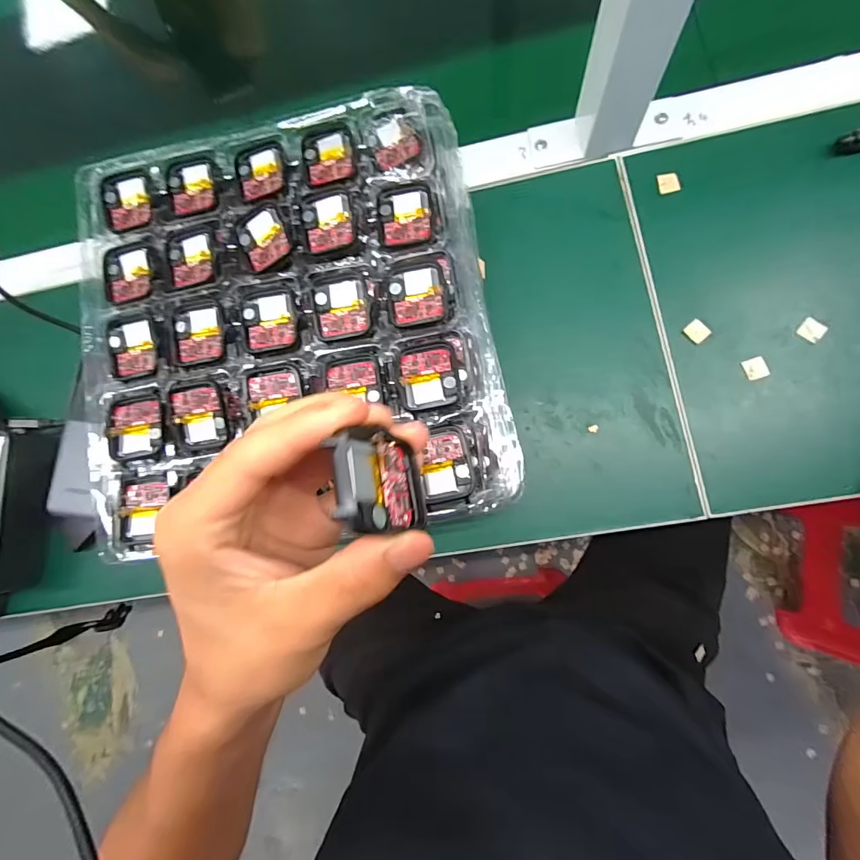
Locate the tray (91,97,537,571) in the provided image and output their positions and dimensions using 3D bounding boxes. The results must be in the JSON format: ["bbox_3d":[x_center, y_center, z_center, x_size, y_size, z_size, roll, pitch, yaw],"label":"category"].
[{"bbox_3d":[-0.099,-0.078,0.288,0.273,0.031,0.287,-11,81,6],"label":"tray"}]

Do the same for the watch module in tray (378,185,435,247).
[{"bbox_3d":[-0.016,-0.142,0.283,0.036,0.004,0.042,-5,81,7],"label":"watch module in tray"}]

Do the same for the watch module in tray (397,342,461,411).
[{"bbox_3d":[-0.001,-0.033,0.266,0.035,0.008,0.041,-9,81,6],"label":"watch module in tray"}]

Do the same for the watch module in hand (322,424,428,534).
[{"bbox_3d":[-0.020,0.019,0.153,0.012,0.050,0.035,-22,72,25],"label":"watch module in hand"}]

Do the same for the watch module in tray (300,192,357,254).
[{"bbox_3d":[-0.067,-0.139,0.283,0.034,0.007,0.039,-12,81,6],"label":"watch module in tray"}]

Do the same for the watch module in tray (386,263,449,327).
[{"bbox_3d":[-0.008,-0.087,0.276,0.036,0.007,0.039,-10,81,6],"label":"watch module in tray"}]

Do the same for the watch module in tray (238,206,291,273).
[{"bbox_3d":[-0.112,-0.130,0.289,0.033,0.007,0.040,-26,79,3],"label":"watch module in tray"}]

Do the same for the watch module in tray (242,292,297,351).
[{"bbox_3d":[-0.105,-0.073,0.283,0.035,0.004,0.038,-7,81,7],"label":"watch module in tray"}]

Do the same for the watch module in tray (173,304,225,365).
[{"bbox_3d":[-0.154,-0.065,0.287,0.035,0.006,0.039,-10,81,6],"label":"watch module in tray"}]

